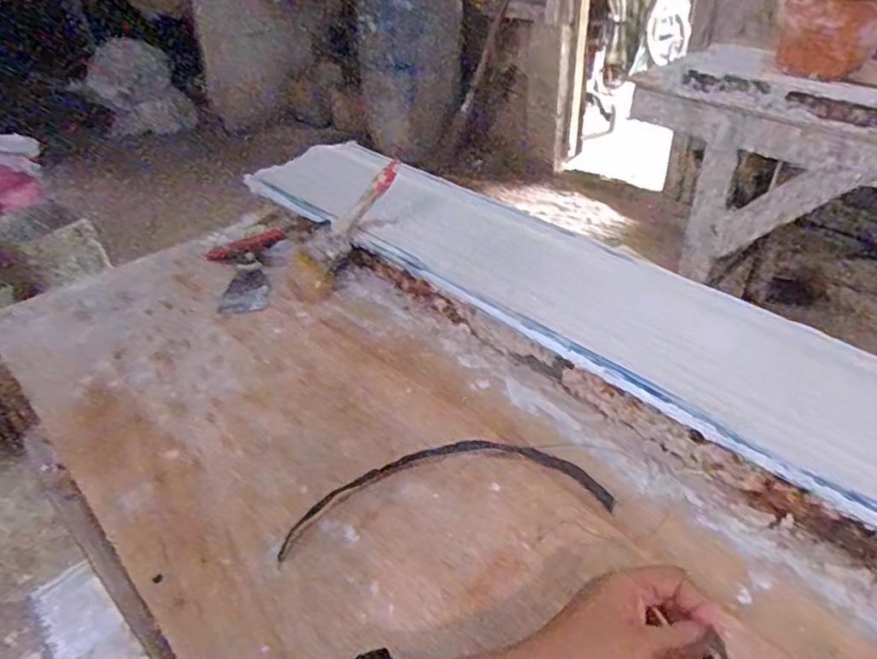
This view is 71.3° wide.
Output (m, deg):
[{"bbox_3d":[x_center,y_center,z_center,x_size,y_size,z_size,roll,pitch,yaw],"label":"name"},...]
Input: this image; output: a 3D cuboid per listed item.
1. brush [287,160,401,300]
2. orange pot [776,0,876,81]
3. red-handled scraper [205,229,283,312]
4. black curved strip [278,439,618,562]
[{"bbox_3d":[-0.121,-0.132,0.782,0.084,0.022,0.205,35,89,39],"label":"brush"},{"bbox_3d":[0.778,-0.600,1.199,0.214,0.177,0.209,2,37,5],"label":"orange pot"},{"bbox_3d":[-0.251,-0.080,0.800,0.096,0.026,0.154,-11,38,-10],"label":"red-handled scraper"},{"bbox_3d":[0.007,0.134,0.526,0.271,0.011,0.096,-6,37,-5],"label":"black curved strip"}]

